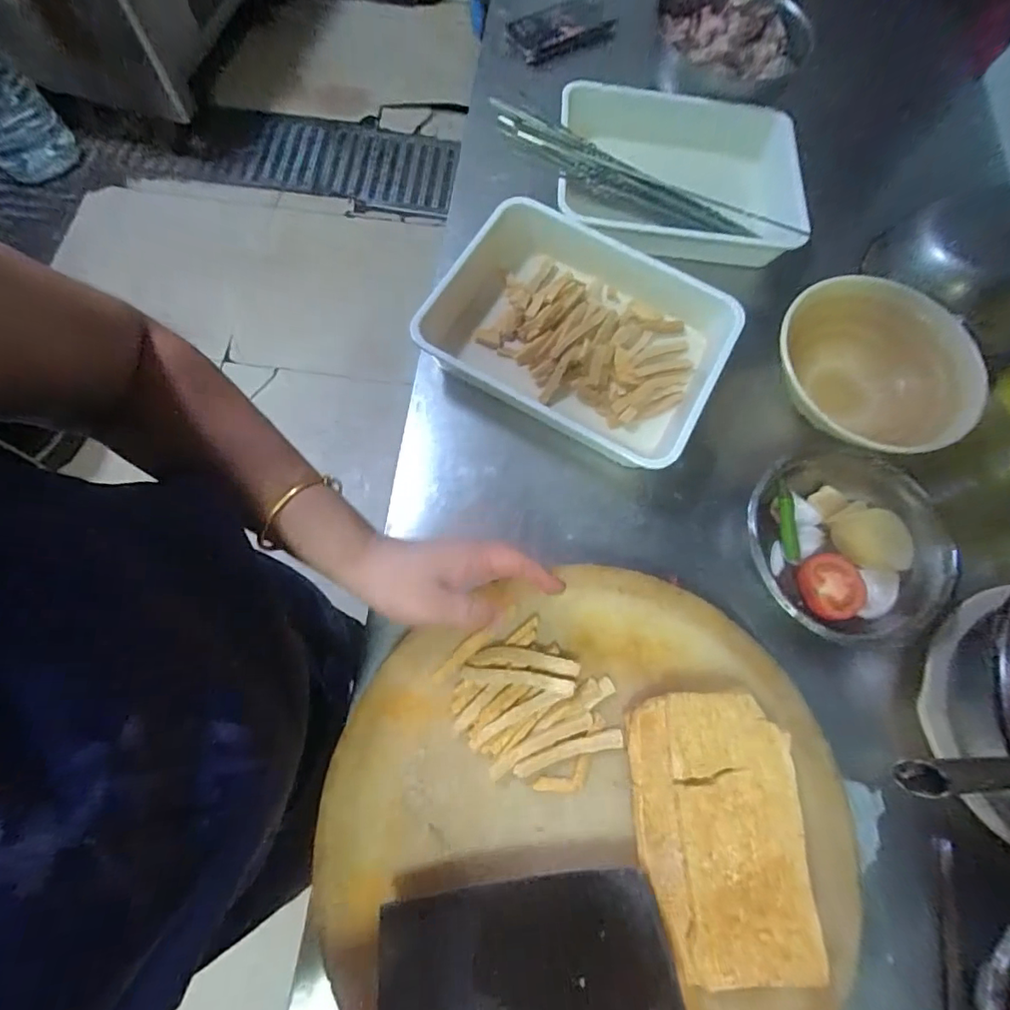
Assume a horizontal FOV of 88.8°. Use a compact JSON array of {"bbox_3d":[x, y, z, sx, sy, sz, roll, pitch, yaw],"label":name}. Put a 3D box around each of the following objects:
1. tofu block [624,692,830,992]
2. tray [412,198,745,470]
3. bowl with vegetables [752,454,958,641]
[{"bbox_3d":[0.160,0.244,0.393,0.116,0.033,0.186,-1,70,-3],"label":"tofu block"},{"bbox_3d":[0.080,-0.198,0.606,0.327,0.084,0.255,28,71,8],"label":"tray"},{"bbox_3d":[0.329,0.039,0.514,0.180,0.068,0.188,1,70,-2],"label":"bowl with vegetables"}]

